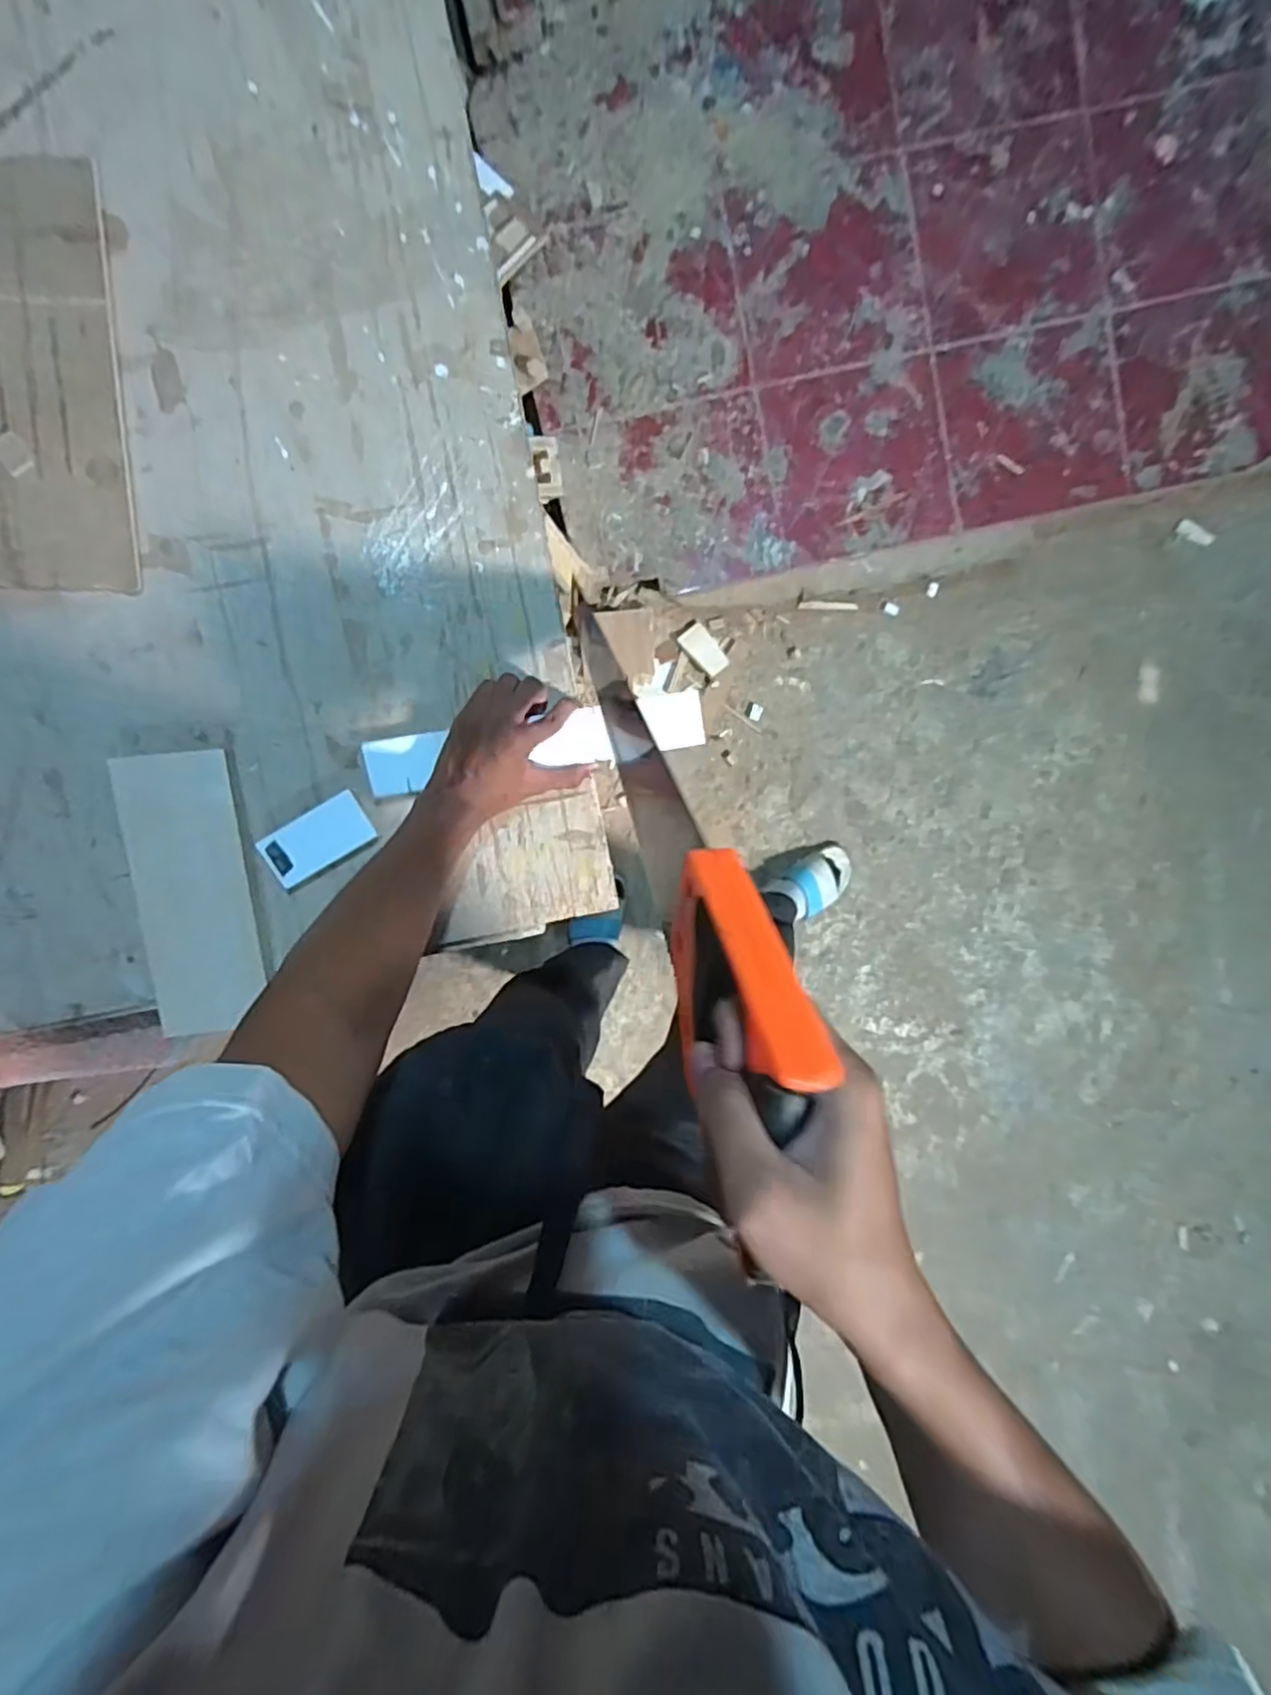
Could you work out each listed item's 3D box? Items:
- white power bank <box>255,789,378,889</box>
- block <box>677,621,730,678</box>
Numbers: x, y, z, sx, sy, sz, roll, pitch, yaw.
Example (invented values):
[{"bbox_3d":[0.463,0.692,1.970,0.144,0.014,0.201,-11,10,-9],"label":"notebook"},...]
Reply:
[{"bbox_3d":[-0.281,-0.006,0.605,0.095,0.021,0.049,-32,100,-1],"label":"white power bank"},{"bbox_3d":[0.128,-0.366,1.264,0.050,0.017,0.099,-39,96,3],"label":"block"}]

